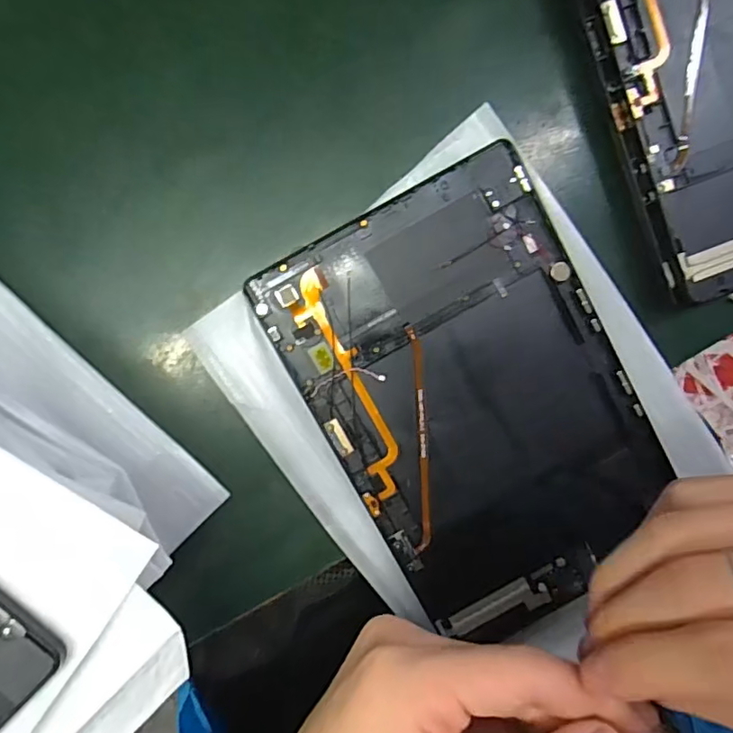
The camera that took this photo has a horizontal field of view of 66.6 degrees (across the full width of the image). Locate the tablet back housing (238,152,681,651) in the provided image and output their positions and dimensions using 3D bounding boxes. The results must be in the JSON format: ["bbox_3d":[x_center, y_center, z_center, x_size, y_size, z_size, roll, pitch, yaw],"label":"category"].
[{"bbox_3d":[0.060,0.021,0.298,0.155,0.013,0.227,-28,94,-1],"label":"tablet back housing"}]

